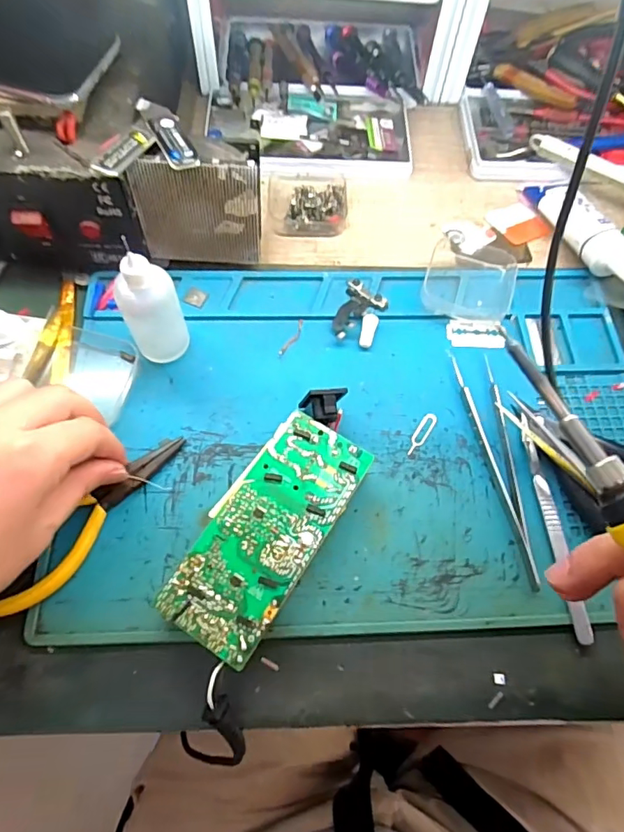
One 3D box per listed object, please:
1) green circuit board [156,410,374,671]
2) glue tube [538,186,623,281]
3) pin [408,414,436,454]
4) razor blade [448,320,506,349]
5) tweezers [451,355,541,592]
[{"bbox_3d":[-0.024,0.063,0.285,0.059,0.028,0.132,32,69,10],"label":"green circuit board"},{"bbox_3d":[0.211,-0.138,0.386,0.029,0.028,0.106,-12,68,-8],"label":"glue tube"},{"bbox_3d":[0.071,0.011,0.327,0.008,0.004,0.033,29,69,17],"label":"pin"},{"bbox_3d":[0.117,-0.058,0.360,0.040,0.004,0.023,2,64,1],"label":"razor blade"},{"bbox_3d":[0.118,0.028,0.316,0.024,0.011,0.151,-4,67,-5],"label":"tweezers"}]

